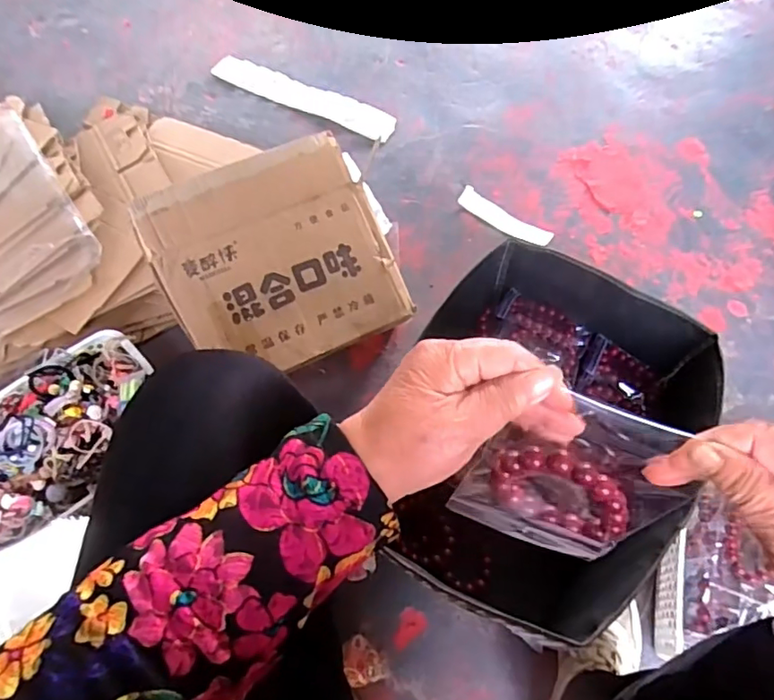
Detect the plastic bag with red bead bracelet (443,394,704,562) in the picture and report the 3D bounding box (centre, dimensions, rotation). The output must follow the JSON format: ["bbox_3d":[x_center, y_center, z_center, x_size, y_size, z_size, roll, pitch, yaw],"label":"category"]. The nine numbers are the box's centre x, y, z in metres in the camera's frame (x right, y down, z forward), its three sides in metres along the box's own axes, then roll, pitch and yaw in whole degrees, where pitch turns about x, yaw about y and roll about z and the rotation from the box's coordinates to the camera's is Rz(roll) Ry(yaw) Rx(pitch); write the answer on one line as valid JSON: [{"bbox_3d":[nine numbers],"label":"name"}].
[{"bbox_3d":[0.109,0.084,0.343,0.107,0.170,0.021,23,53,7],"label":"plastic bag with red bead bracelet"}]

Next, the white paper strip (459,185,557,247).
[{"bbox_3d":[0.201,-0.225,0.960,0.171,0.017,0.036,34,69,14],"label":"white paper strip"}]

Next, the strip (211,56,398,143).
[{"bbox_3d":[-0.162,-0.489,1.079,0.384,0.013,0.071,25,67,11],"label":"strip"}]

